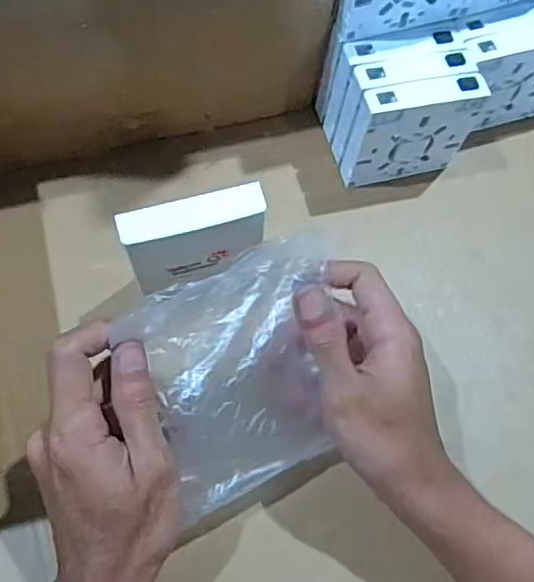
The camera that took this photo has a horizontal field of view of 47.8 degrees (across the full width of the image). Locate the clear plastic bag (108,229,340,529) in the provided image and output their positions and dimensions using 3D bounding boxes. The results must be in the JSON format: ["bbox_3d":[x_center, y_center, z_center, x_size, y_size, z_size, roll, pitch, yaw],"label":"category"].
[{"bbox_3d":[-0.007,0.044,0.332,0.116,0.008,0.123,-21,100,-20],"label":"clear plastic bag"}]

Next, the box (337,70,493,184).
[{"bbox_3d":[0.103,-0.112,0.438,0.087,0.090,0.018,-10,64,-8],"label":"box"}]

